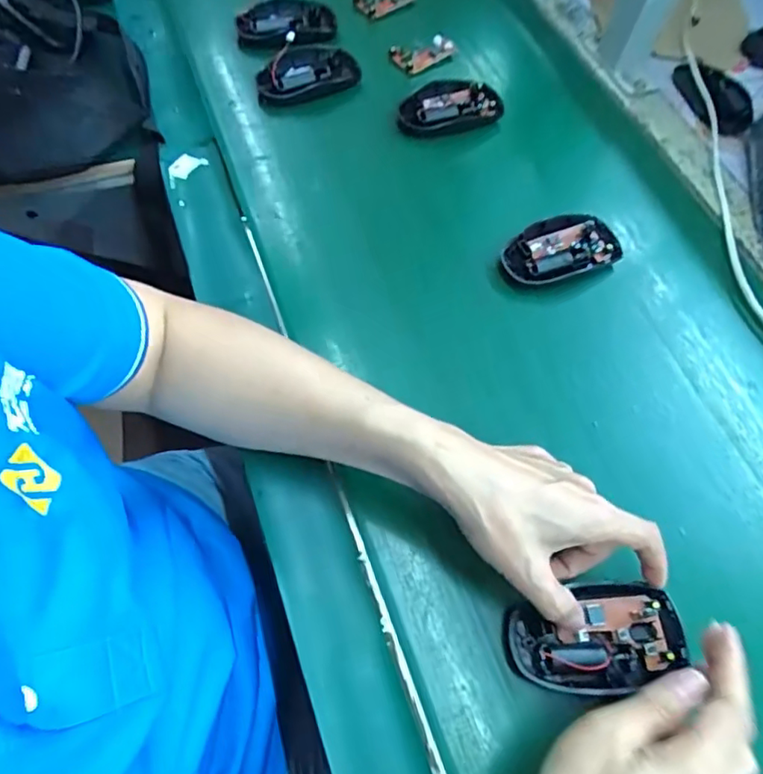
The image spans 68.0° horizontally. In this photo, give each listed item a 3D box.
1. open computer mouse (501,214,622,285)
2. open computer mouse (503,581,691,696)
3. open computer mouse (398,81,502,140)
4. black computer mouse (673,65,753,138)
[{"bbox_3d":[0.147,-0.114,0.475,0.098,0.022,0.056,-21,66,-13],"label":"open computer mouse"},{"bbox_3d":[0.128,0.148,0.335,0.105,0.017,0.058,-2,63,-5],"label":"open computer mouse"},{"bbox_3d":[0.062,-0.267,0.544,0.103,0.016,0.060,-21,66,-14],"label":"open computer mouse"},{"bbox_3d":[0.343,-0.298,0.576,0.051,0.025,0.091,-14,65,-11],"label":"black computer mouse"}]

